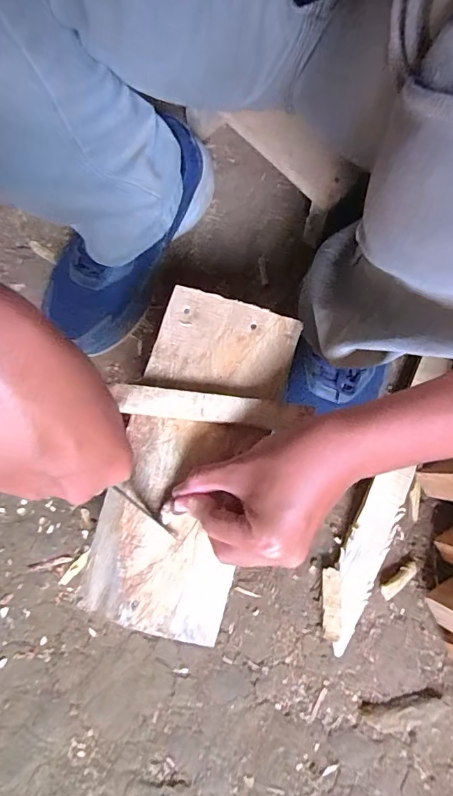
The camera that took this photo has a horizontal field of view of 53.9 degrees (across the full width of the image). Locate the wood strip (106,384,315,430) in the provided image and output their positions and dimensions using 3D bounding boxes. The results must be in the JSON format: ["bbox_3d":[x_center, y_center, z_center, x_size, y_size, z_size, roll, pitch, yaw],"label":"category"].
[{"bbox_3d":[-0.012,0.009,0.360,0.154,0.018,0.022,6,79,3],"label":"wood strip"}]

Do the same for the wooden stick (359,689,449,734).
[{"bbox_3d":[0.175,0.309,0.437,0.083,0.008,0.028,-9,79,0],"label":"wooden stick"}]

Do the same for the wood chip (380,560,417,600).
[{"bbox_3d":[0.179,0.188,0.462,0.047,0.007,0.014,-39,80,-6],"label":"wood chip"}]

